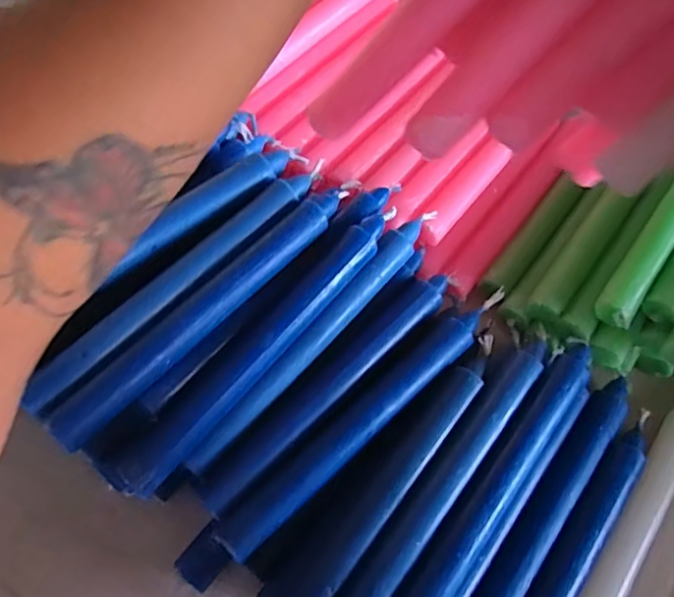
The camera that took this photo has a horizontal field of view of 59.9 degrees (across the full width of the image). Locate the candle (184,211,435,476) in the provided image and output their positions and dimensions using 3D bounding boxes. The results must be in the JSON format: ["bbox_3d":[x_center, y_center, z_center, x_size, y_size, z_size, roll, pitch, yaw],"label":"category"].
[{"bbox_3d":[-0.007,0.019,0.352,0.019,0.018,0.213,36,67,13],"label":"candle"}]

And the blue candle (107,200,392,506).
[{"bbox_3d":[-0.039,0.025,0.340,0.025,0.029,0.211,37,67,14],"label":"blue candle"}]

